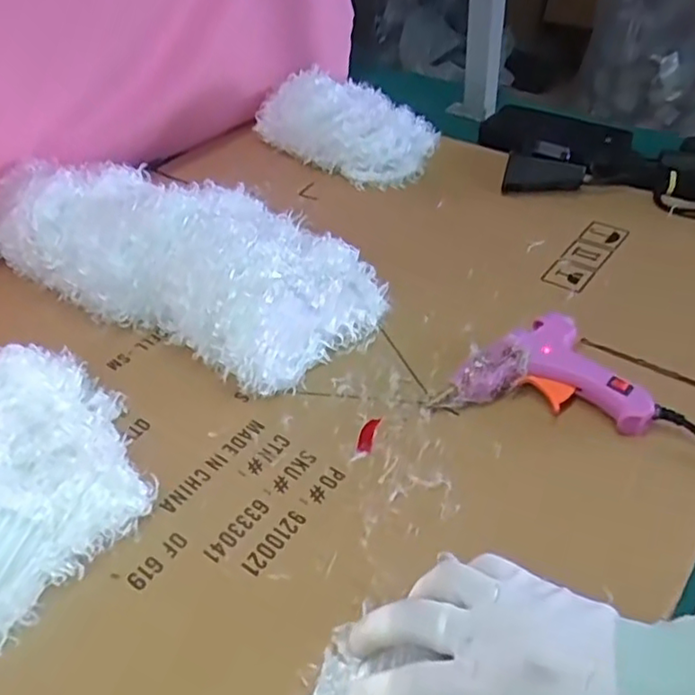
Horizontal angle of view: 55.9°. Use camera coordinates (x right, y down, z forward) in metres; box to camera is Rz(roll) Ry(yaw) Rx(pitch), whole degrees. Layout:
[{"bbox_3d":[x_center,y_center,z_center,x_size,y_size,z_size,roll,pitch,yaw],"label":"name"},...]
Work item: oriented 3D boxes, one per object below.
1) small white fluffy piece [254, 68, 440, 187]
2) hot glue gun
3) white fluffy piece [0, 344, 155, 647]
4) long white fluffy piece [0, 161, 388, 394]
[{"bbox_3d":[-0.008,-0.254,0.722,0.208,0.072,0.126,19,49,24],"label":"small white fluffy piece"},{"bbox_3d":[0.139,0.014,0.459,0.133,0.027,0.079,7,45,13],"label":"hot glue gun"},{"bbox_3d":[-0.216,0.074,0.415,0.154,0.059,0.197,-29,48,-22],"label":"white fluffy piece"},{"bbox_3d":[-0.148,-0.089,0.559,0.363,0.082,0.162,22,51,26],"label":"long white fluffy piece"}]

